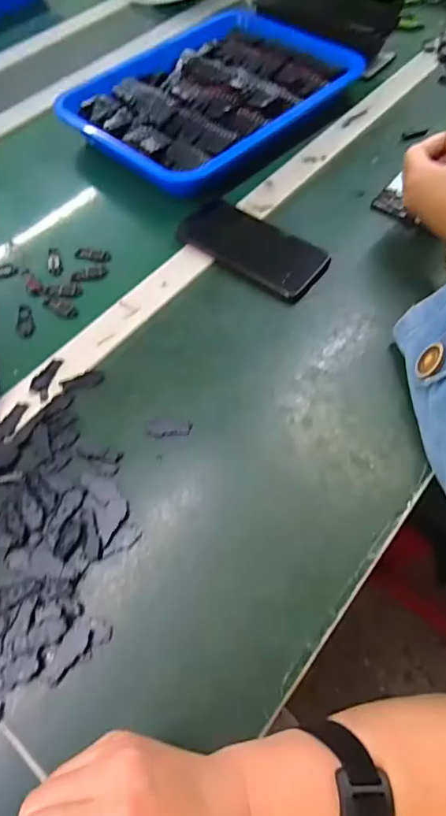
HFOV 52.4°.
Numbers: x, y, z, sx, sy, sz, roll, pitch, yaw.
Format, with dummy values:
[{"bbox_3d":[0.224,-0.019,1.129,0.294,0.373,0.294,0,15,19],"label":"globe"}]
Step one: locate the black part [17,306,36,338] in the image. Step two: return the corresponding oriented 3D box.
[{"bbox_3d":[-0.200,-0.088,0.458,0.018,0.005,0.040,-13,60,-5],"label":"black part"}]

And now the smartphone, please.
[{"bbox_3d":[0.029,-0.176,0.488,0.167,0.016,0.074,37,68,20],"label":"smartphone"}]

